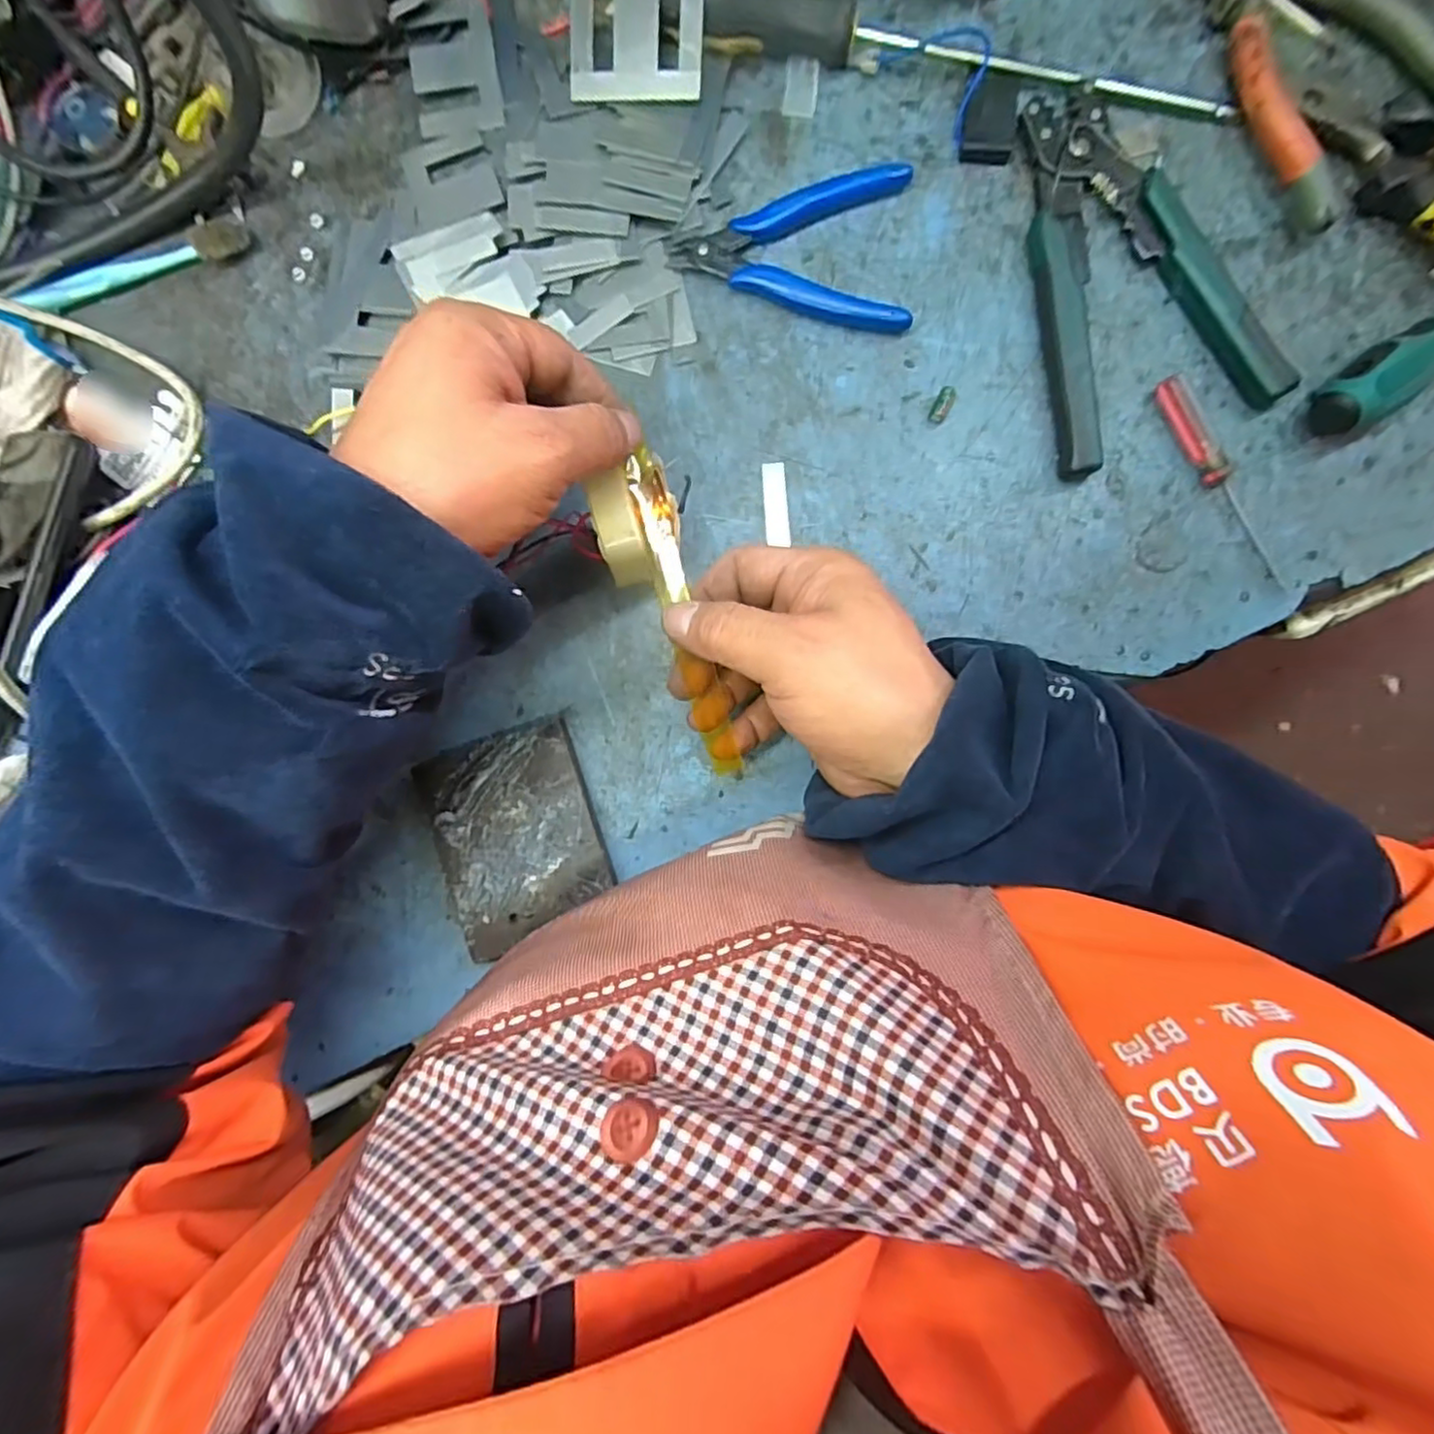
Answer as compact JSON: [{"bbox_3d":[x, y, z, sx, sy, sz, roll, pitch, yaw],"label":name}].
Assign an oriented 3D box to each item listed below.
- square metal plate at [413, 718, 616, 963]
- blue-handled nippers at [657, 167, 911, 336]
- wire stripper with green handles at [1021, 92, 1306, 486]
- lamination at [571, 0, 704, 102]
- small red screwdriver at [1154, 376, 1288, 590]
[{"bbox_3d":[-0.102,0.061,0.339,0.079,0.015,0.100,-19,89,2],"label":"square metal plate"},{"bbox_3d":[0.042,-0.245,0.333,0.121,0.011,0.075,12,90,2],"label":"blue-handled nippers"},{"bbox_3d":[0.214,-0.219,0.323,0.108,0.019,0.182,-9,90,2],"label":"wire stripper with green handles"},{"bbox_3d":[-0.040,-0.332,0.324,0.066,0.004,0.044,6,110,6],"label":"lamination"},{"bbox_3d":[0.249,-0.115,0.323,0.011,0.011,0.114,-30,89,2],"label":"small red screwdriver"}]

